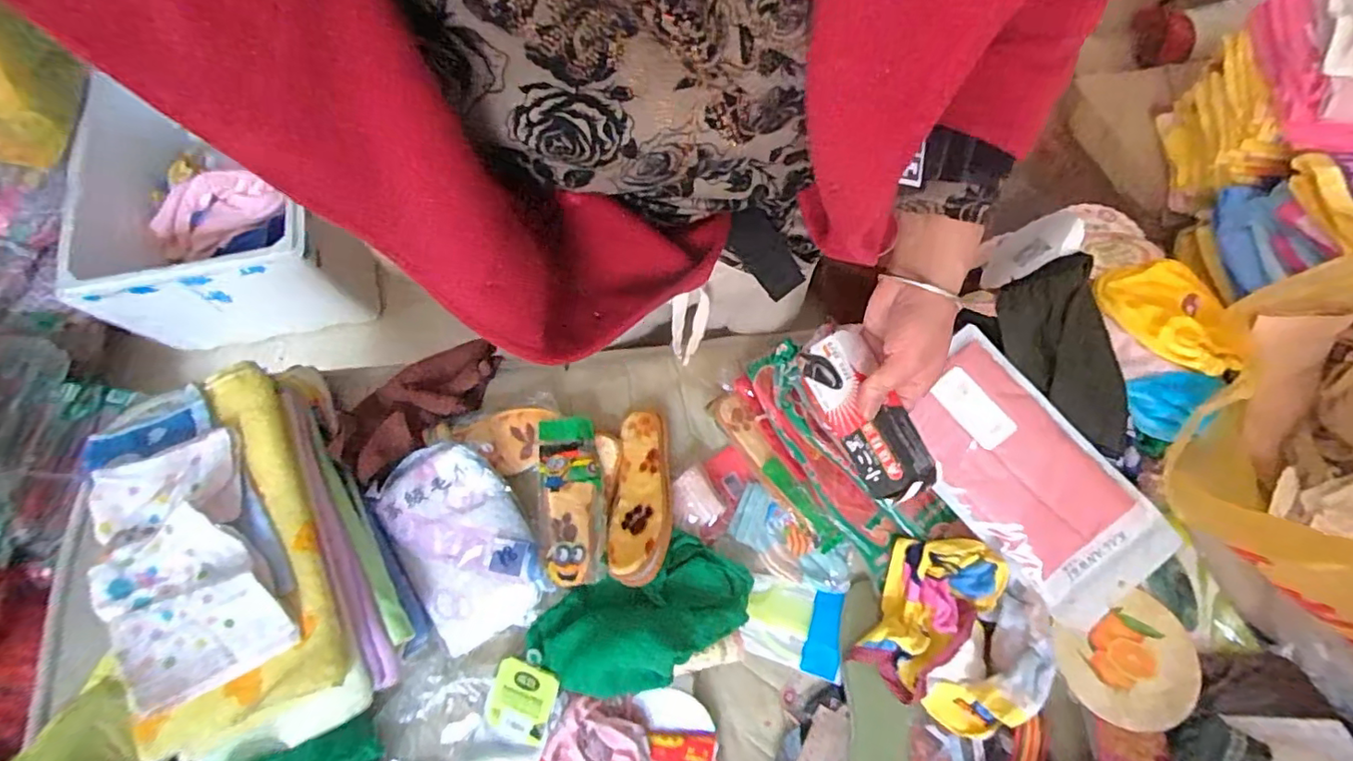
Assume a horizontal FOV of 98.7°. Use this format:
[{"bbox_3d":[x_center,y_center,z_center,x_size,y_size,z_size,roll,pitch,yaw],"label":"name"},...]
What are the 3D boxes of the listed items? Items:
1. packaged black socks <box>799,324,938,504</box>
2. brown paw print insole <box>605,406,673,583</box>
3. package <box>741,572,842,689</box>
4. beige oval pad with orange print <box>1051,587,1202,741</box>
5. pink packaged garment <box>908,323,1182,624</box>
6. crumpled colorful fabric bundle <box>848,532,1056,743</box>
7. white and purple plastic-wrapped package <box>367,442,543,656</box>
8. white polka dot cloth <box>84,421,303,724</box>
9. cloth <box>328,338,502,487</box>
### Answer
[{"bbox_3d":[0.144,0.025,0.449,0.054,0.025,0.138,-28,77,-8],"label":"packaged black socks"},{"bbox_3d":[-0.040,0.124,0.645,0.066,0.023,0.192,1,58,1],"label":"brown paw print insole"},{"bbox_3d":[0.129,0.269,0.642,0.104,0.027,0.086,14,74,5],"label":"package"},{"bbox_3d":[0.475,0.290,0.610,0.128,0.032,0.135,23,75,7],"label":"beige oval pad with orange print"},{"bbox_3d":[0.364,0.099,0.606,0.145,0.031,0.283,-42,79,6],"label":"pink packaged garment"},{"bbox_3d":[0.295,0.257,0.590,0.178,0.062,0.177,24,75,7],"label":"crumpled colorful fabric bundle"},{"bbox_3d":[-0.233,0.171,0.623,0.129,0.034,0.205,-27,75,-7],"label":"white and purple plastic-wrapped package"},{"bbox_3d":[-0.447,0.164,0.520,0.132,0.029,0.224,-27,75,-7],"label":"white polka dot cloth"},{"bbox_3d":[-0.301,0.023,0.675,0.087,0.034,0.199,40,61,11],"label":"cloth"}]

